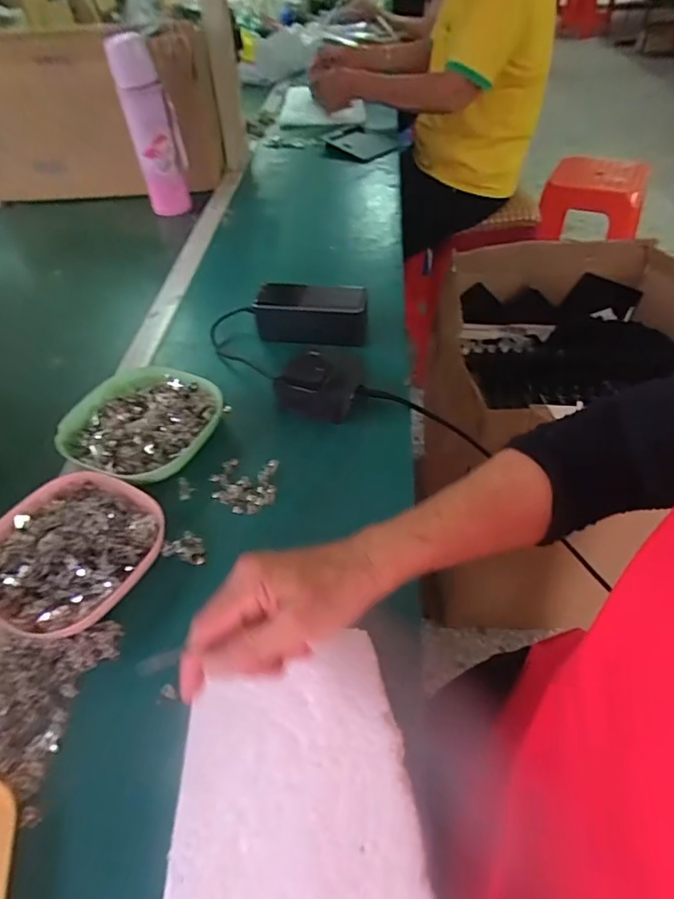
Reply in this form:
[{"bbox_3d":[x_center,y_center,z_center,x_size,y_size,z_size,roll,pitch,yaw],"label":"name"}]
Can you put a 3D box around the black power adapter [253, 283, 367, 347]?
[{"bbox_3d":[-0.030,-0.167,0.641,0.128,0.053,0.056,3,46,8],"label":"black power adapter"}]

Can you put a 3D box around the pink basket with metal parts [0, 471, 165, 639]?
[{"bbox_3d":[-0.217,0.081,0.431,0.135,0.036,0.135,24,52,25],"label":"pink basket with metal parts"}]

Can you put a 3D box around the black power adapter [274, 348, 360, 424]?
[{"bbox_3d":[-0.019,-0.073,0.554,0.078,0.045,0.075,11,48,15],"label":"black power adapter"}]

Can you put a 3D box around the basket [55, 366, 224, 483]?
[{"bbox_3d":[-0.192,-0.026,0.528,0.132,0.030,0.137,15,49,18],"label":"basket"}]

